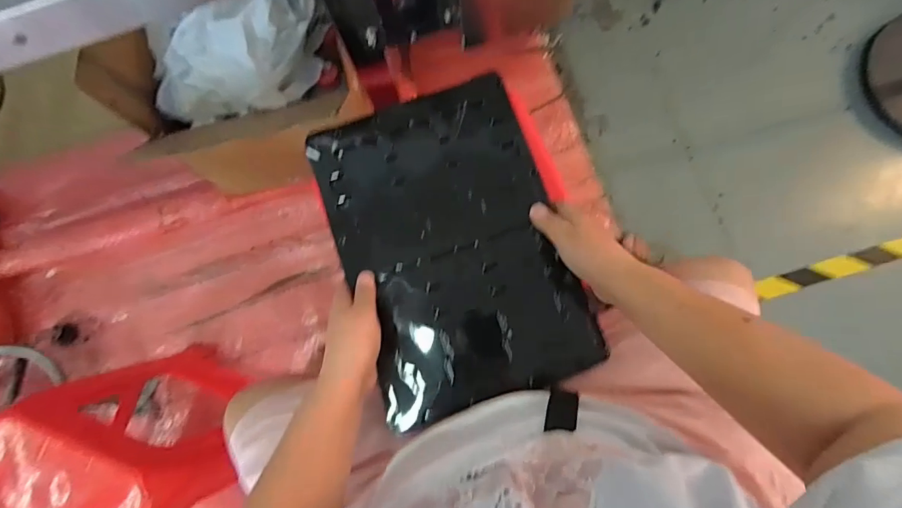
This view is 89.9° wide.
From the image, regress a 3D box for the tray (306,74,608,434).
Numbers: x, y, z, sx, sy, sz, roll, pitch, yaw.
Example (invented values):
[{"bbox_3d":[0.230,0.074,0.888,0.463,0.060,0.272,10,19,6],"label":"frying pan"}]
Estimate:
[{"bbox_3d":[0.000,-0.011,0.476,0.224,0.011,0.322,-18,80,0],"label":"tray"}]

